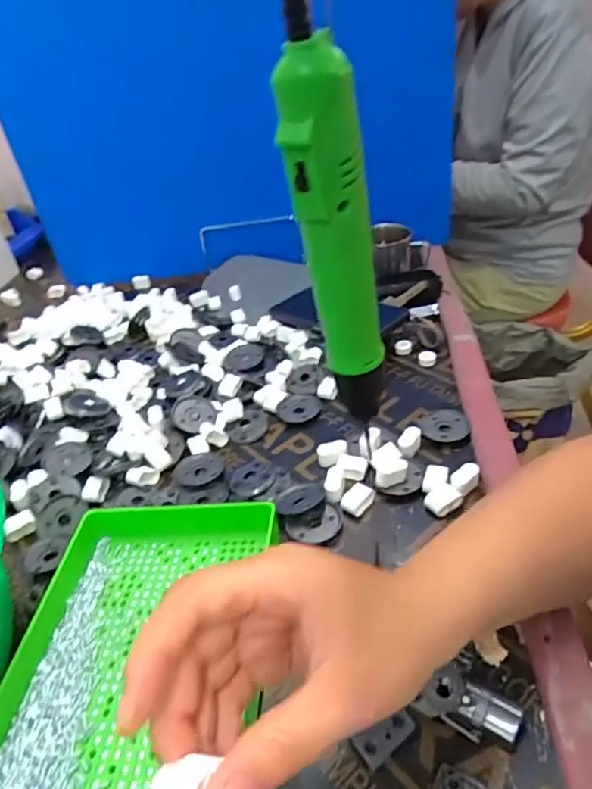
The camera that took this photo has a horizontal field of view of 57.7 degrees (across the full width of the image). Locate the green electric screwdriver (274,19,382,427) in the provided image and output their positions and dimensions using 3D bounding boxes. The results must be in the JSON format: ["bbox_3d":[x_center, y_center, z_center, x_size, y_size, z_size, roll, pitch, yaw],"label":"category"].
[{"bbox_3d":[0.022,-0.067,0.274,0.045,0.187,0.039,-2,37,11],"label":"green electric screwdriver"}]

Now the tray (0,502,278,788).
[{"bbox_3d":[-0.103,0.168,0.314,0.155,0.031,0.241,-4,36,7],"label":"tray"}]

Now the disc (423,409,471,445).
[{"bbox_3d":[0.134,0.028,0.481,0.040,0.008,0.047,0,37,13],"label":"disc"}]

